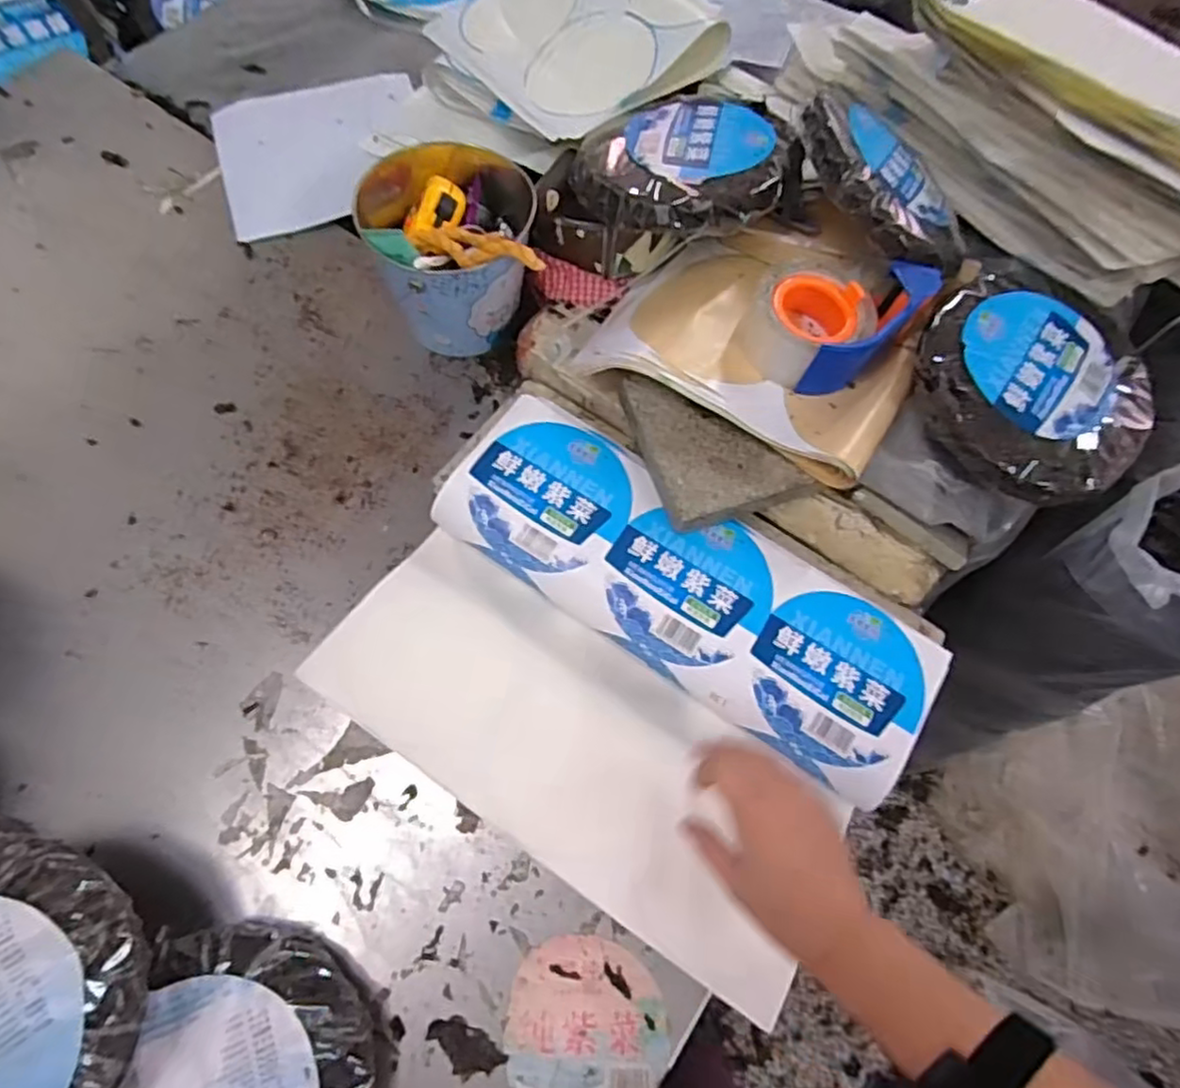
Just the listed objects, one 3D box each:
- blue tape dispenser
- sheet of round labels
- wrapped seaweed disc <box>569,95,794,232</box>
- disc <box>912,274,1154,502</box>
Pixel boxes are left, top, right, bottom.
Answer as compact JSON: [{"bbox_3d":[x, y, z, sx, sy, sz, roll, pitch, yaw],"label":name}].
[{"bbox_3d":[0.212,-0.199,0.586,0.160,0.056,0.103,-35,75,-16],"label":"blue tape dispenser"},{"bbox_3d":[0.034,0.098,0.557,0.419,0.059,0.322,31,72,11],"label":"sheet of round labels"},{"bbox_3d":[0.085,-0.353,0.618,0.182,0.039,0.175,1,68,-3],"label":"wrapped seaweed disc"},{"bbox_3d":[0.365,-0.131,0.560,0.177,0.040,0.189,1,68,-3],"label":"disc"}]

